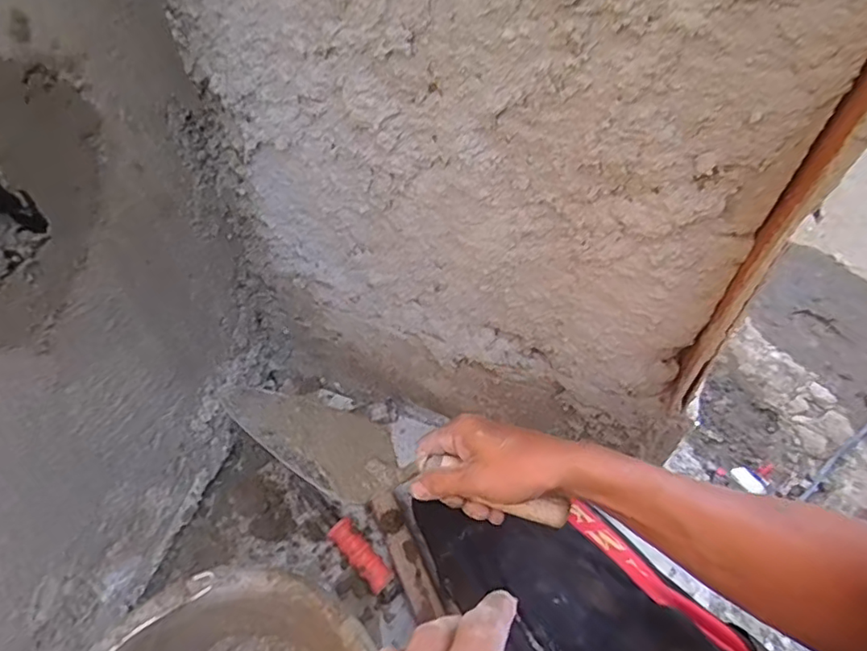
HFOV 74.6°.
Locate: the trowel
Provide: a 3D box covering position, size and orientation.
[{"bbox_3d":[-0.030,0.126,0.493,0.317,0.045,0.083,19,56,4],"label":"trowel"}]

